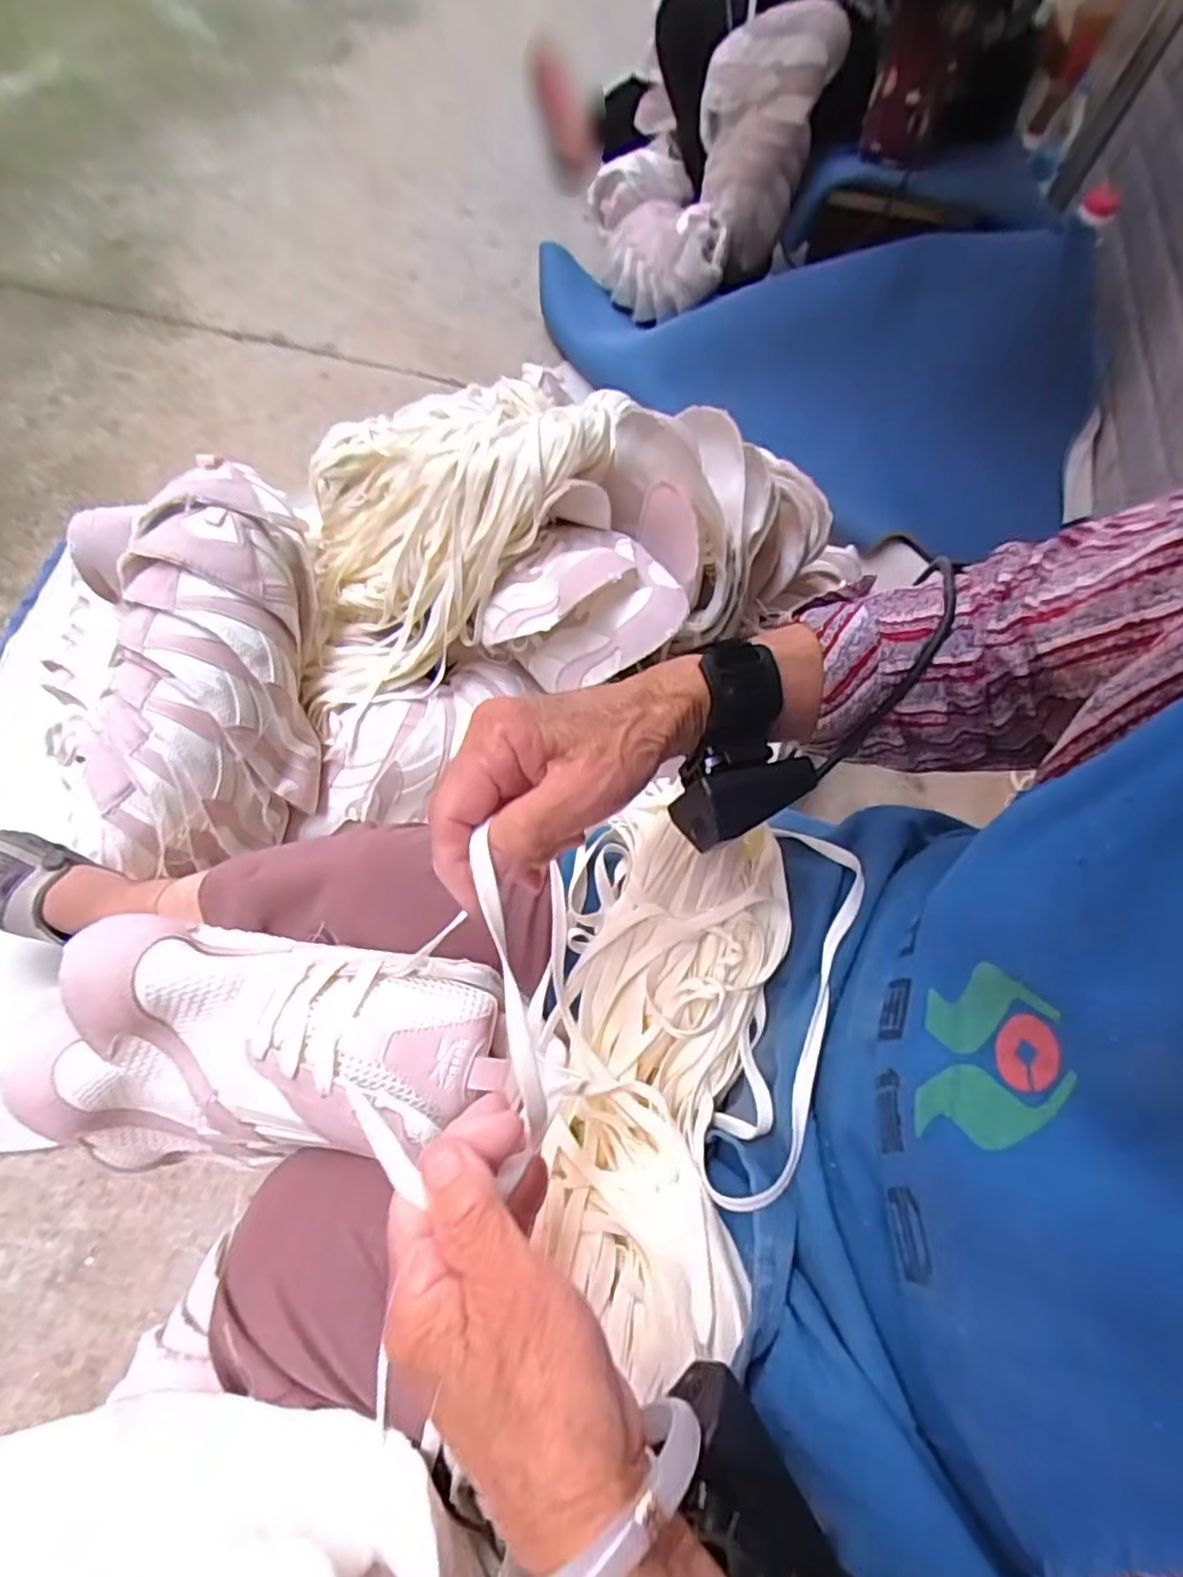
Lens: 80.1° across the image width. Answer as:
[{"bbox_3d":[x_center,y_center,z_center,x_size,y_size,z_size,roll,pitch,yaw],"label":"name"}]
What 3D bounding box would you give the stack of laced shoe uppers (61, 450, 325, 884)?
[{"bbox_3d":[-0.372,-0.113,0.666,0.196,0.198,0.343,-3,64,-11],"label":"stack of laced shoe uppers"}]

